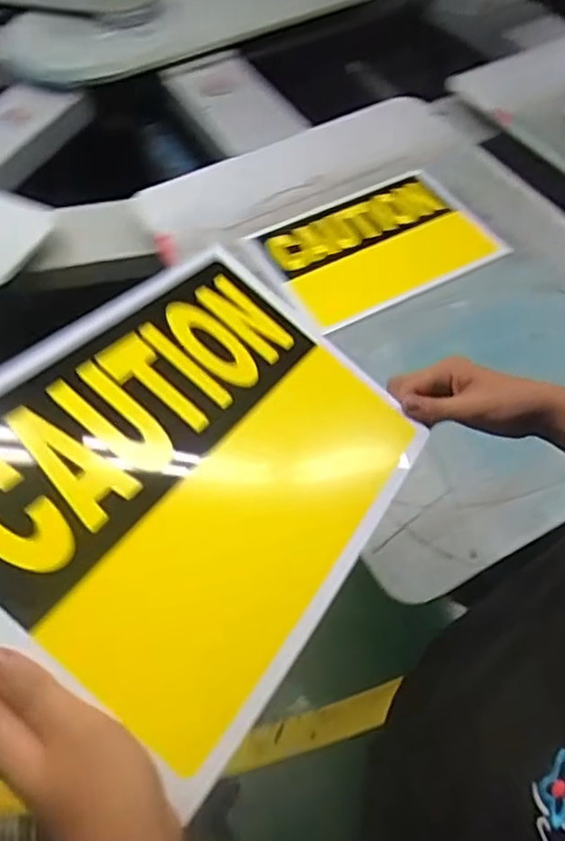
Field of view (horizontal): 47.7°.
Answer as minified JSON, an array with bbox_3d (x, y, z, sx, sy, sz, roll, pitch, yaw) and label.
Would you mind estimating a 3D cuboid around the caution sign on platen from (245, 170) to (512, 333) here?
[{"bbox_3d":[0.145,-0.282,1.032,0.339,0.009,0.249,-25,58,-13],"label":"caution sign on platen"}]

